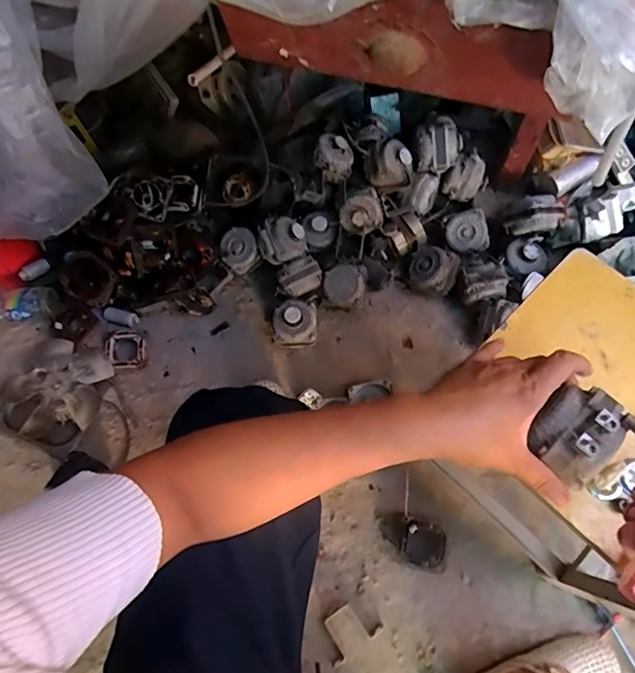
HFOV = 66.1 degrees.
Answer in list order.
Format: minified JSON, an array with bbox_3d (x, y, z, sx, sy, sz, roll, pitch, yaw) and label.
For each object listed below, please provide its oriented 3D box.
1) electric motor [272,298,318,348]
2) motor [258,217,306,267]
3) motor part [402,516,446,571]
[{"bbox_3d":[-0.042,-0.023,0.942,0.085,0.083,0.086,1,70,2],"label":"electric motor"},{"bbox_3d":[-0.065,-0.181,0.931,0.084,0.062,0.074,-24,71,-6],"label":"motor"},{"bbox_3d":[0.178,0.350,0.820,0.074,0.037,0.077,7,71,5],"label":"motor part"}]

